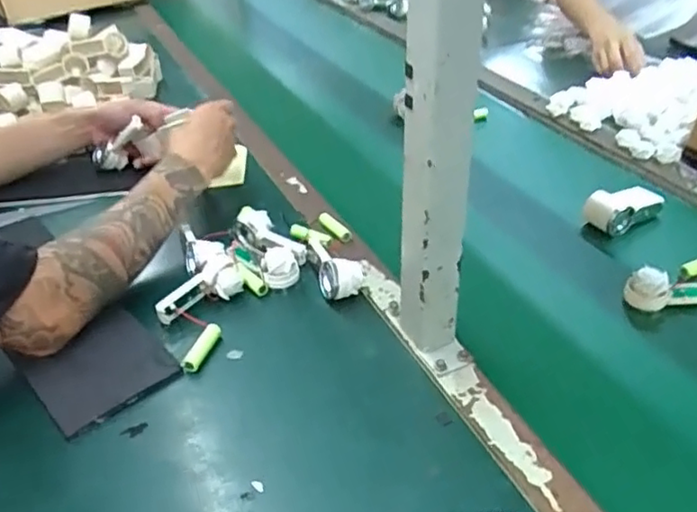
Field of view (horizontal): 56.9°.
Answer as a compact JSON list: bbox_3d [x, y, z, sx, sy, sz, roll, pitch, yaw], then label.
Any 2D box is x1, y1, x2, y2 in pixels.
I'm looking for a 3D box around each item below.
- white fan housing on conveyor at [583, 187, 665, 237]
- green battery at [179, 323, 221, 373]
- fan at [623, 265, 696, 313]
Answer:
[{"bbox_3d":[0.322,-0.055,0.750,0.093,0.039,0.044,-15,38,-18],"label":"white fan housing on conveyor"},{"bbox_3d":[-0.137,0.086,0.604,0.013,0.014,0.055,12,38,18],"label":"green battery"},{"bbox_3d":[0.320,0.031,0.630,0.089,0.038,0.029,-5,36,-4],"label":"fan"}]

